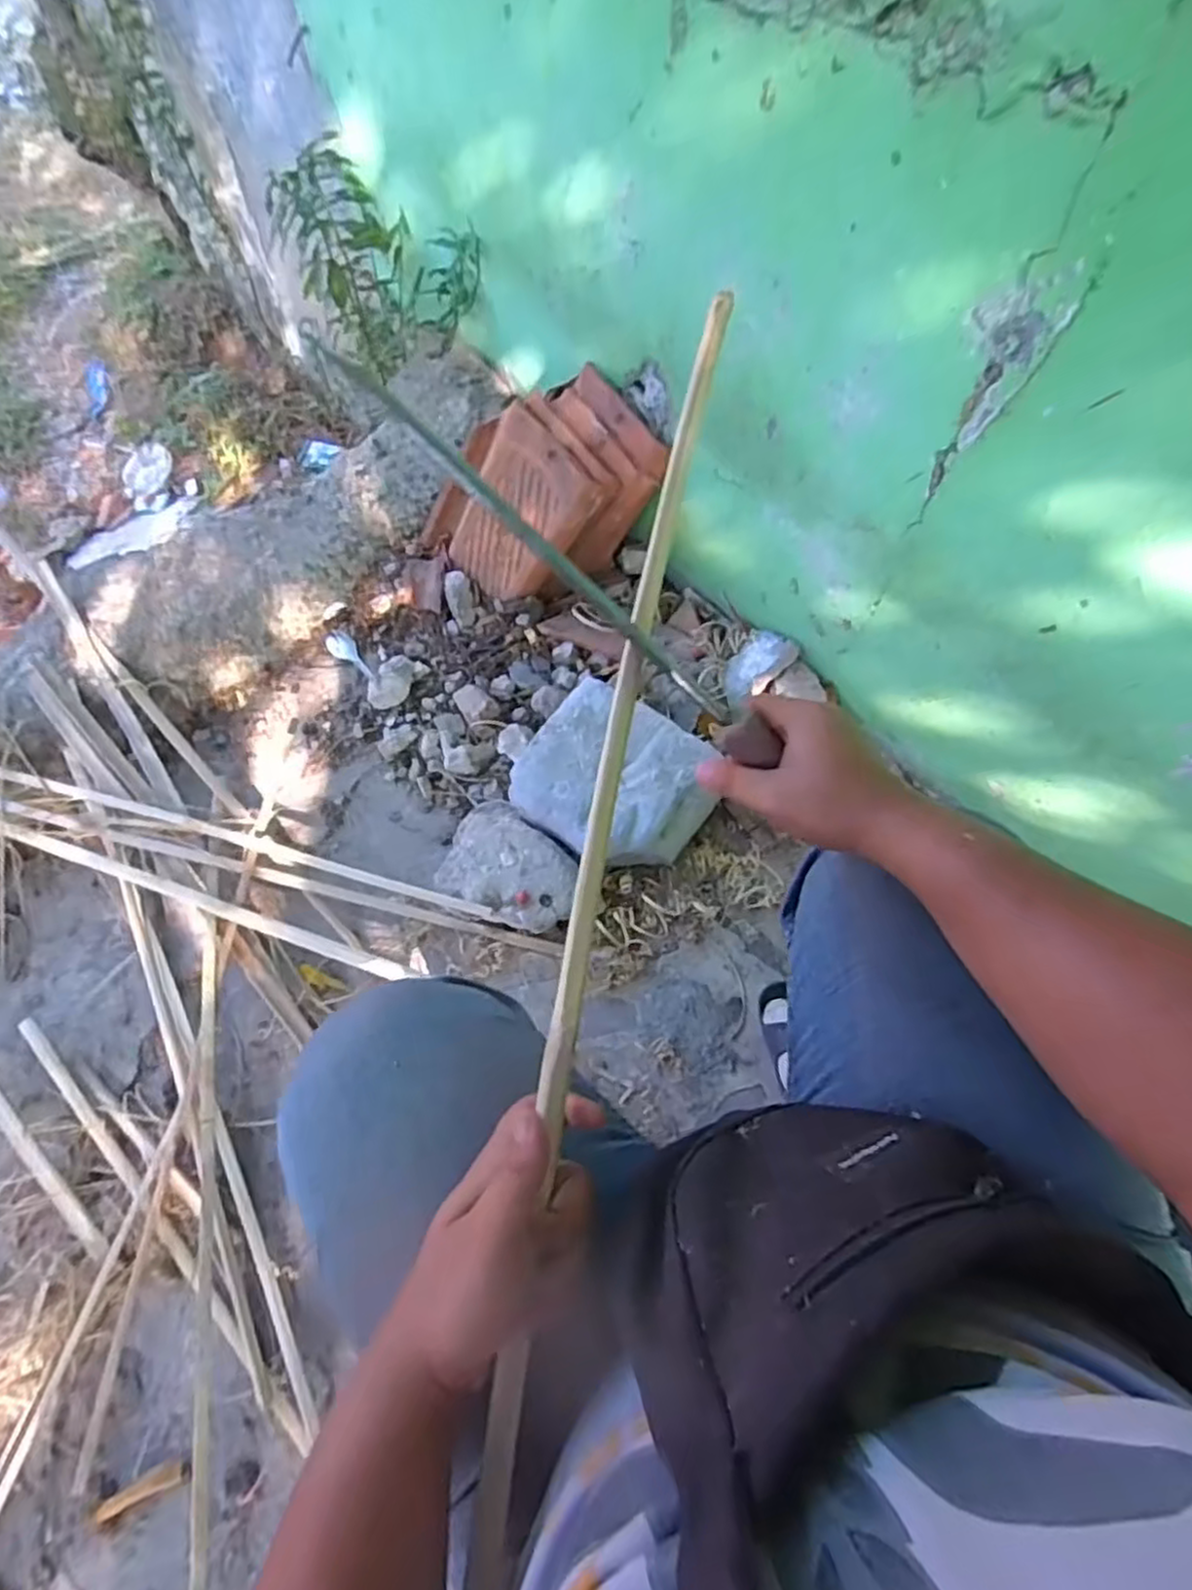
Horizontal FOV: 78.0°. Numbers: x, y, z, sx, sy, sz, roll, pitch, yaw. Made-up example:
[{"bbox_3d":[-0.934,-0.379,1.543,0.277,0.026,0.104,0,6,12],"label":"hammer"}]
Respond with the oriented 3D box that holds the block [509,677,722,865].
[{"bbox_3d":[0.022,-0.014,0.927,0.224,0.088,0.192,35,68,15],"label":"block"}]

